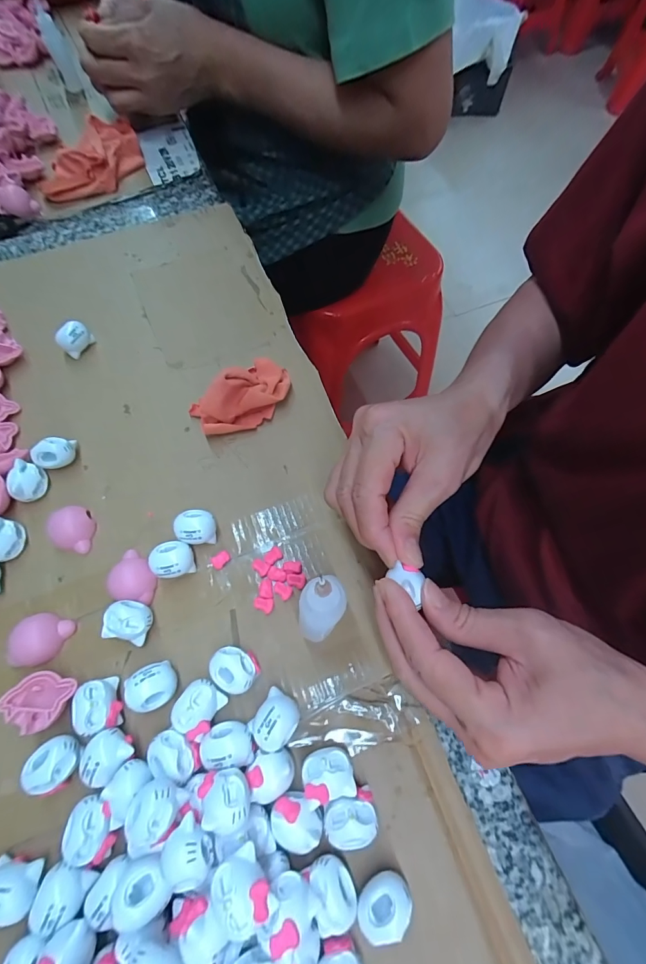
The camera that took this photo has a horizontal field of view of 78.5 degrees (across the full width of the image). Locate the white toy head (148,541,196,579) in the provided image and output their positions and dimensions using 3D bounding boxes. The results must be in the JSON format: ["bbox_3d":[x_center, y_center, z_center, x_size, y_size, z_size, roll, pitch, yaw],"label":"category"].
[{"bbox_3d":[-0.094,0.049,0.247,0.024,0.018,0.024,-14,64,-18],"label":"white toy head"}]

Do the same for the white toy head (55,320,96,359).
[{"bbox_3d":[-0.198,-0.114,0.316,0.016,0.021,0.024,27,68,11],"label":"white toy head"}]

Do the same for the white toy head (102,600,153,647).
[{"bbox_3d":[-0.113,0.082,0.232,0.025,0.023,0.022,13,66,5],"label":"white toy head"}]

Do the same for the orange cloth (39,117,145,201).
[{"bbox_3d":[-0.246,-0.340,0.417,0.107,0.039,0.055,-22,67,-13],"label":"orange cloth"}]

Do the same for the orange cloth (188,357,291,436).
[{"bbox_3d":[-0.058,-0.064,0.290,0.074,0.034,0.038,-34,70,-14],"label":"orange cloth"}]

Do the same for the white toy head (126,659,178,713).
[{"bbox_3d":[-0.093,0.111,0.215,0.025,0.017,0.022,-14,67,-7],"label":"white toy head"}]

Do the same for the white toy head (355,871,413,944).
[{"bbox_3d":[0.028,0.195,0.183,0.024,0.020,0.018,-8,66,-4],"label":"white toy head"}]

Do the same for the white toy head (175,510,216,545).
[{"bbox_3d":[-0.082,0.030,0.256,0.024,0.019,0.023,0,66,0],"label":"white toy head"}]

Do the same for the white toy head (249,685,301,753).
[{"bbox_3d":[-0.025,0.127,0.210,0.022,0.021,0.025,33,70,13],"label":"white toy head"}]

